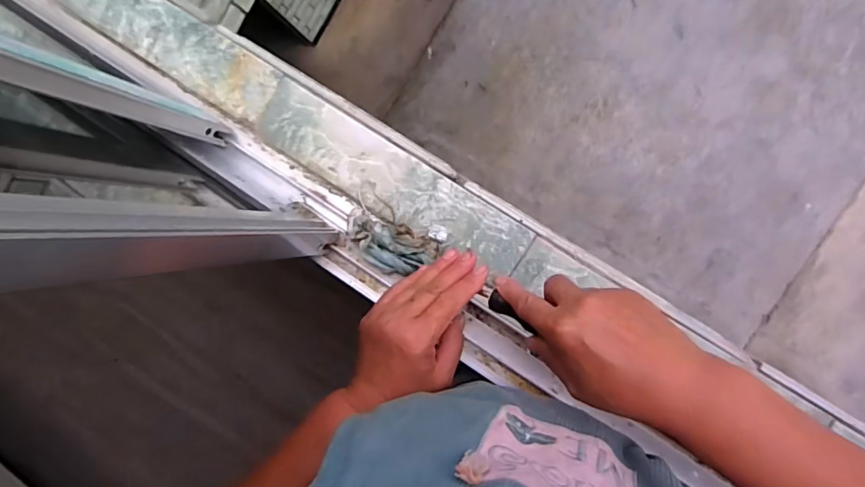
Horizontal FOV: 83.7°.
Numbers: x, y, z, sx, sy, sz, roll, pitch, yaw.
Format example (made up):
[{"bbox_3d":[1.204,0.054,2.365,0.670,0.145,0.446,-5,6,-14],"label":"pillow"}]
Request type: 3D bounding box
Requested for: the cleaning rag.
[{"bbox_3d":[-0.043,0.002,0.464,0.094,0.023,0.045,23,96,18],"label":"cleaning rag"}]

